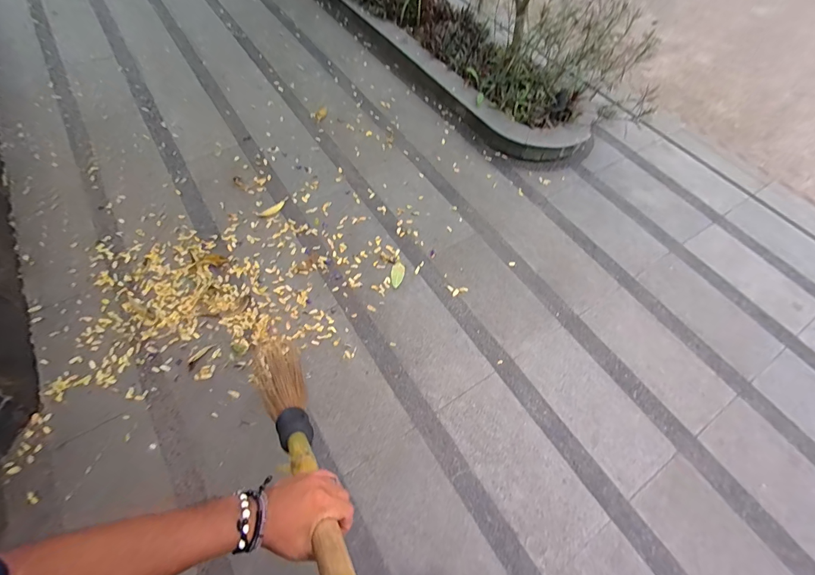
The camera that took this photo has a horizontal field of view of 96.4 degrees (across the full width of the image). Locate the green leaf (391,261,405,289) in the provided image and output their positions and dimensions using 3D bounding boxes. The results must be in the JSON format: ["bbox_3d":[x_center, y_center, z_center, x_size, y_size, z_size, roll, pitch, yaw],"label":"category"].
[{"bbox_3d":[-0.043,-0.059,1.613,0.057,0.010,0.139,5,59,-1],"label":"green leaf"}]

